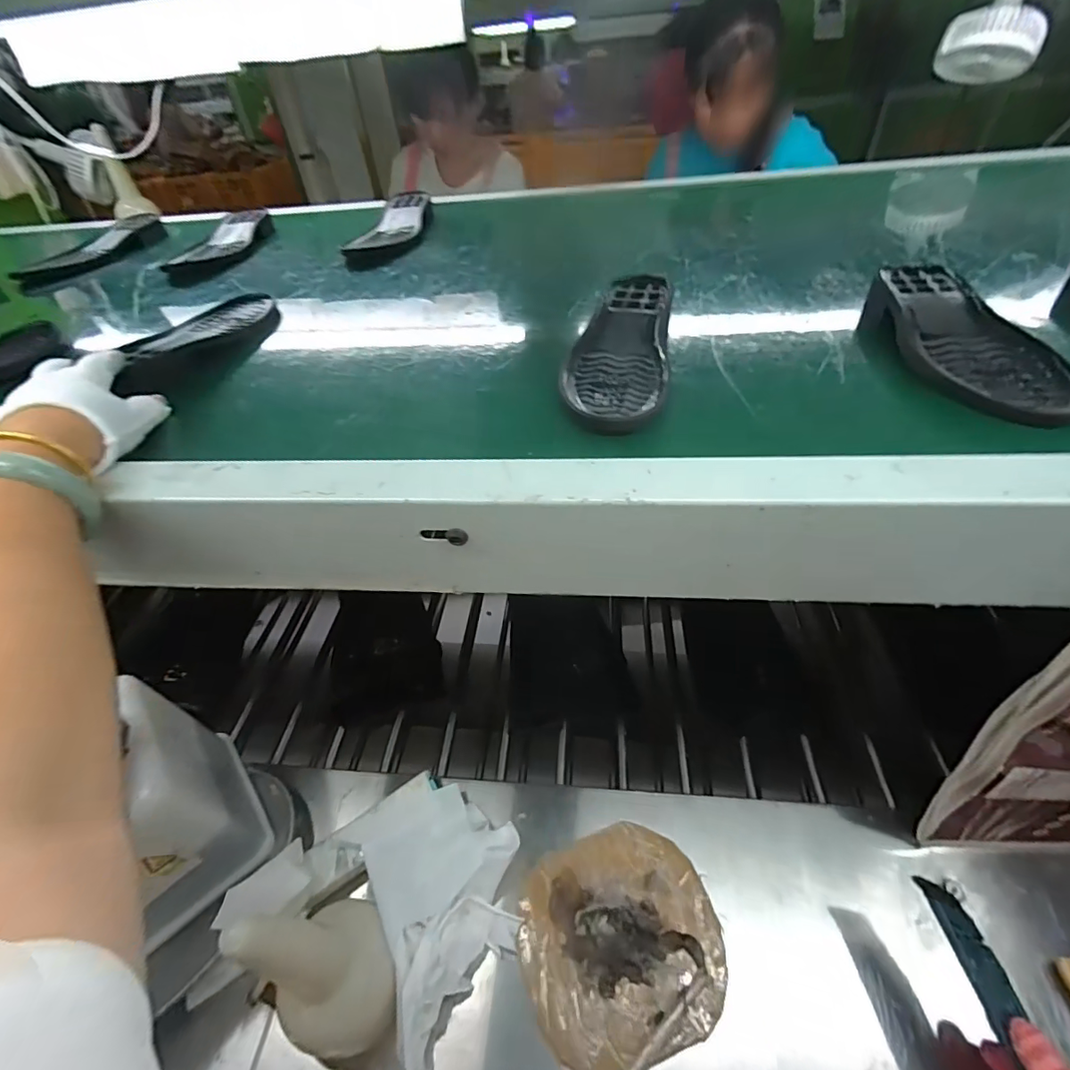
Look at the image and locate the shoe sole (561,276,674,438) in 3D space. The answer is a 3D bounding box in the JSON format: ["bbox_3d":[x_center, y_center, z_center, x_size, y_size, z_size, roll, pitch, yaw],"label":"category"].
[{"bbox_3d":[0.068,-0.148,0.393,0.073,0.030,0.199,7,46,12],"label":"shoe sole"}]

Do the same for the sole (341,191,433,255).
[{"bbox_3d":[-0.201,-0.450,0.727,0.075,0.033,0.216,5,45,10],"label":"sole"}]

